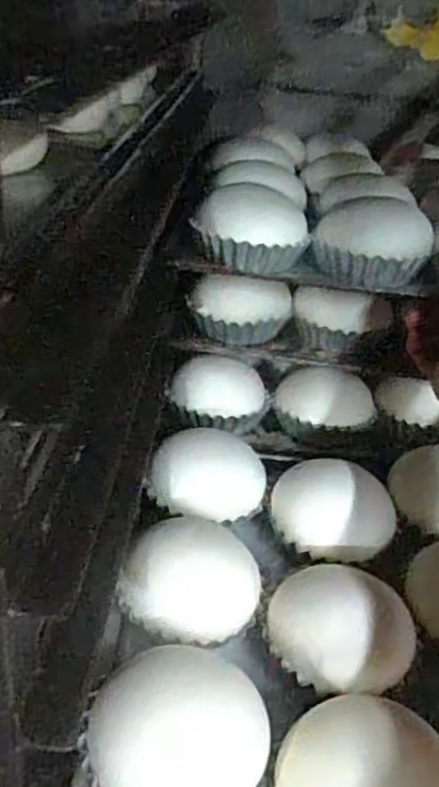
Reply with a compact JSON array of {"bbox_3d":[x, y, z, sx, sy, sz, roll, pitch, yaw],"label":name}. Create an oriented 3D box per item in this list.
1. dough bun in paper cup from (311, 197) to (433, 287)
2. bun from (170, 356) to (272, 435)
[{"bbox_3d":[0.126,-0.127,0.537,0.092,0.045,0.073,14,35,12],"label":"dough bun in paper cup"},{"bbox_3d":[0.002,-0.003,0.600,0.086,0.043,0.065,6,34,2],"label":"bun"}]

